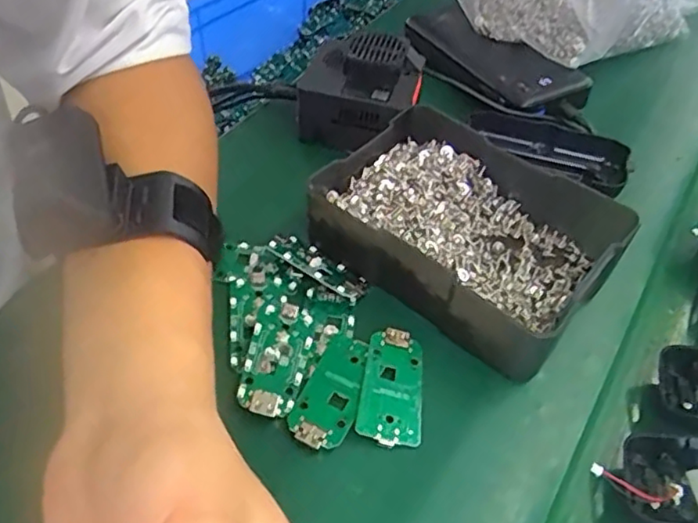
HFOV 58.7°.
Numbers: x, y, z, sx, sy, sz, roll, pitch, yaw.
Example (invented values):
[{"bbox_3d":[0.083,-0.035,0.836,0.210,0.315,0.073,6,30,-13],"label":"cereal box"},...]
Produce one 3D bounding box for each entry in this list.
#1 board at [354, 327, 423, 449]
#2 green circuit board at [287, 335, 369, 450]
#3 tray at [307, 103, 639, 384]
[{"bbox_3d":[0.023,0.063,0.319,0.031,0.006,0.063,9,53,4],"label":"board"},{"bbox_3d":[-0.007,0.064,0.315,0.029,0.004,0.063,20,54,13],"label":"green circuit board"},{"bbox_3d":[0.065,-0.020,0.367,0.166,0.043,0.113,35,59,22],"label":"tray"}]

